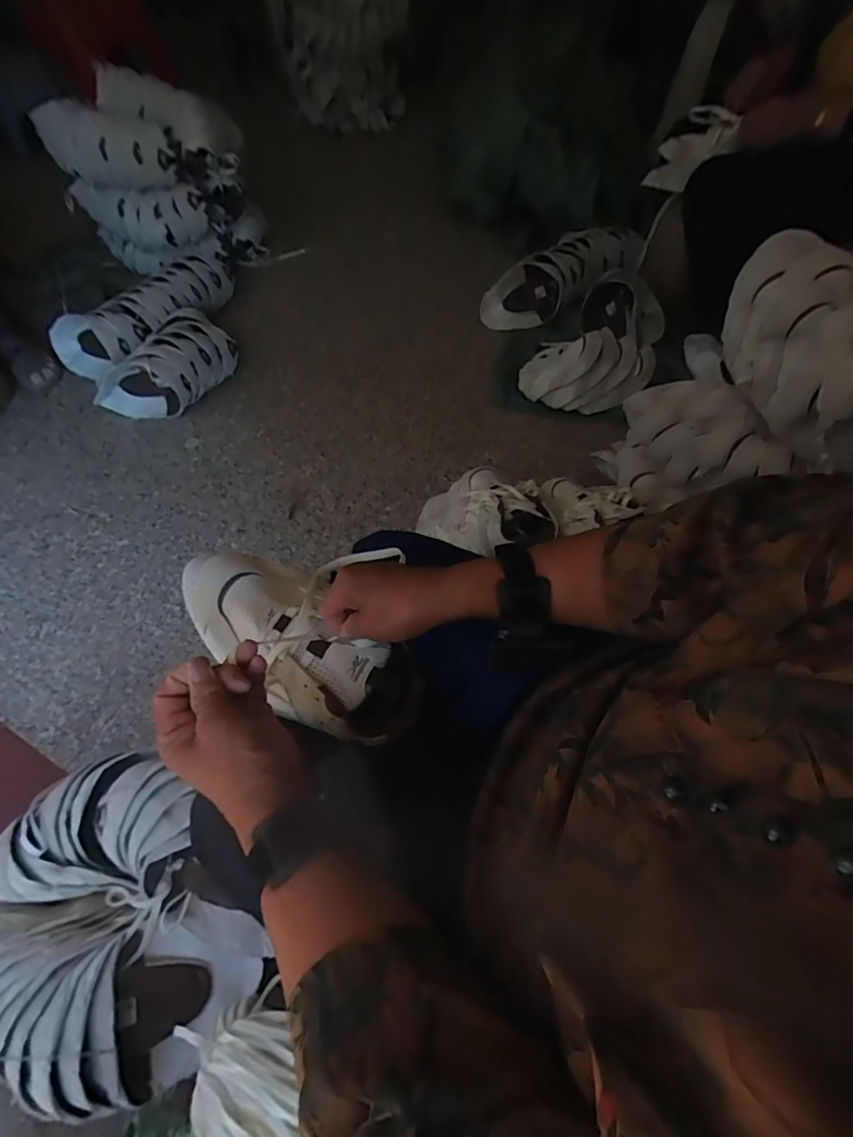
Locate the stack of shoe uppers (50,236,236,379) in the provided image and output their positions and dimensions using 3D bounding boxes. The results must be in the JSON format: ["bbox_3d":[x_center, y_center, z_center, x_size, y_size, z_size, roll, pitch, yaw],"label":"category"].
[{"bbox_3d":[-0.695,-0.692,1.323,0.204,0.128,0.540,36,65,19],"label":"stack of shoe uppers"}]

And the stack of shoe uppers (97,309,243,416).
[{"bbox_3d":[-0.607,-0.475,1.196,0.181,0.133,0.327,38,66,20],"label":"stack of shoe uppers"}]

